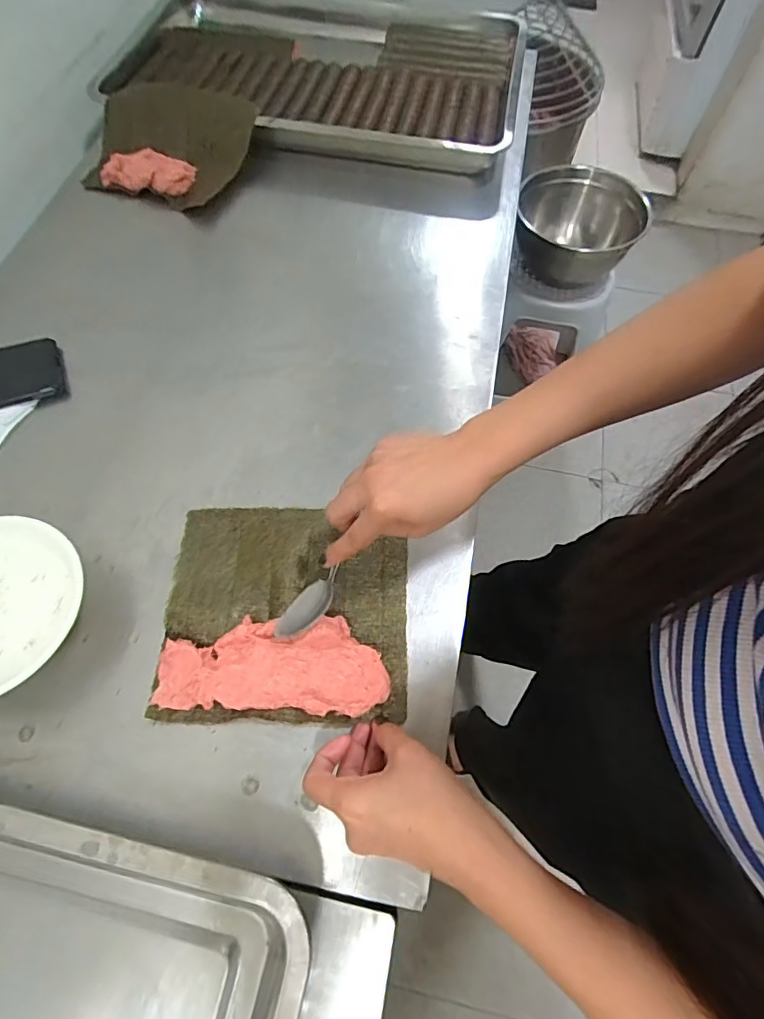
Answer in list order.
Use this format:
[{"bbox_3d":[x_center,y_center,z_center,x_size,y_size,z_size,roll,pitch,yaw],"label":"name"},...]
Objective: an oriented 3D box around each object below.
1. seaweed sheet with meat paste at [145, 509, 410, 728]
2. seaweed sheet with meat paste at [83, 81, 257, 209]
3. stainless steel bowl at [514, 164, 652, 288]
[{"bbox_3d":[-0.078,0.080,0.419,0.198,0.028,0.179,2,64,-2],"label":"seaweed sheet with meat paste"},{"bbox_3d":[-0.286,-0.498,0.670,0.195,0.059,0.190,23,65,8],"label":"seaweed sheet with meat paste"},{"bbox_3d":[0.418,-0.604,1.103,0.248,0.160,0.272,1,64,-1],"label":"stainless steel bowl"}]

